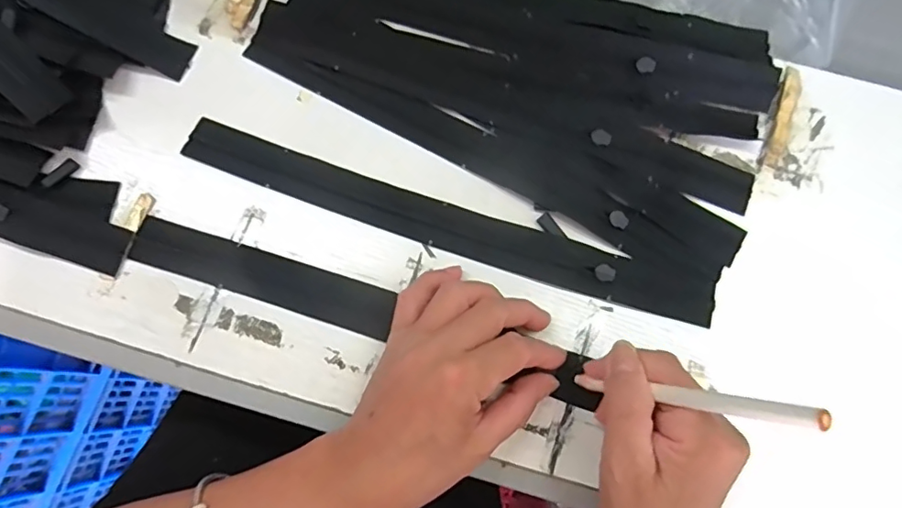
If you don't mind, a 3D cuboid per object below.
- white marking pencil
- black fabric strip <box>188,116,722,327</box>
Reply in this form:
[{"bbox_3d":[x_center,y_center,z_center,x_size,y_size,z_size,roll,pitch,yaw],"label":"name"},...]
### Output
[{"bbox_3d":[0.108,0.068,0.257,0.010,0.136,0.009,22,74,-21],"label":"white marking pencil"},{"bbox_3d":[-0.004,-0.020,0.348,0.350,0.011,0.031,18,76,3],"label":"black fabric strip"}]

